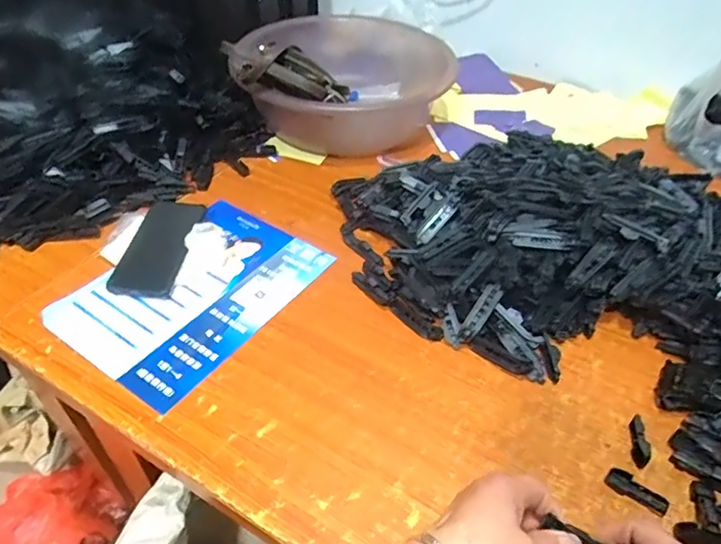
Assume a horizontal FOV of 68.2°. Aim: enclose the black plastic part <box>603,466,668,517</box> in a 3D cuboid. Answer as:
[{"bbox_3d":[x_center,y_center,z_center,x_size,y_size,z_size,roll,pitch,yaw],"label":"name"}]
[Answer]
[{"bbox_3d":[0.244,0.193,0.469,0.050,0.013,0.022,34,51,30],"label":"black plastic part"}]

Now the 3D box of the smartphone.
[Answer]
[{"bbox_3d":[-0.249,-0.033,0.662,0.077,0.007,0.154,7,50,5],"label":"smartphone"}]

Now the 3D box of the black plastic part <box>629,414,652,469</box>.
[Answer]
[{"bbox_3d":[0.265,0.159,0.503,0.012,0.016,0.047,9,43,8],"label":"black plastic part"}]

